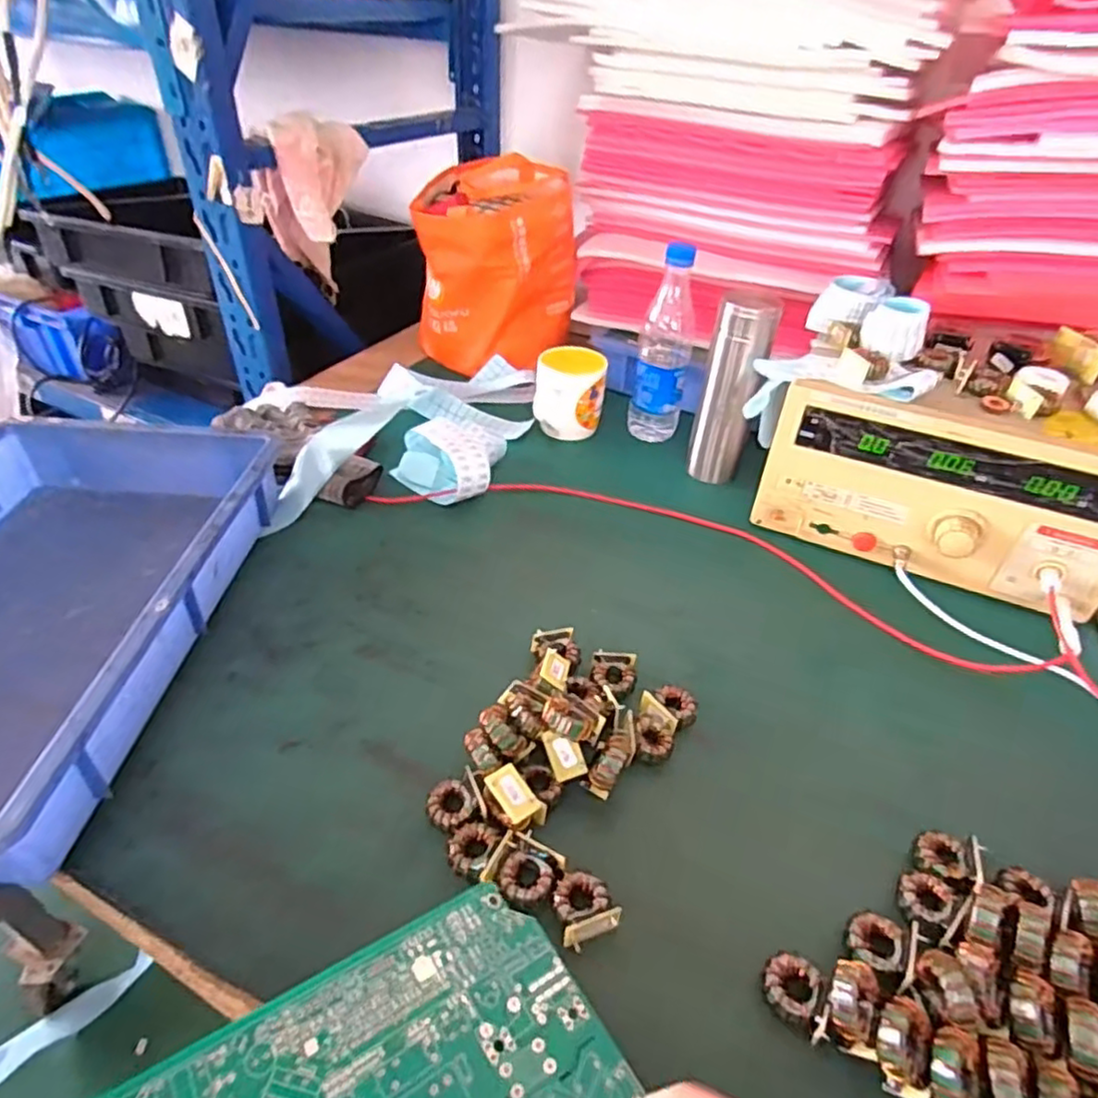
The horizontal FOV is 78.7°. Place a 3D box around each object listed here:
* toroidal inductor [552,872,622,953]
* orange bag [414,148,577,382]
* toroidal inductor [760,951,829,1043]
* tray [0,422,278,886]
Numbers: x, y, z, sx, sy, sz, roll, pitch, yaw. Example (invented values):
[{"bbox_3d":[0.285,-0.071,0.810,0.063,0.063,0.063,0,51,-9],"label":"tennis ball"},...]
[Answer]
[{"bbox_3d":[0.020,0.221,0.410,0.034,0.023,0.037,-14,43,-20],"label":"toroidal inductor"},{"bbox_3d":[-0.072,-0.394,0.940,0.205,0.228,0.204,0,40,-4],"label":"orange bag"},{"bbox_3d":[0.137,0.250,0.377,0.030,0.021,0.040,8,40,5],"label":"toroidal inductor"},{"bbox_3d":[-0.414,0.045,0.533,0.276,0.095,0.434,3,40,0],"label":"tray"}]

